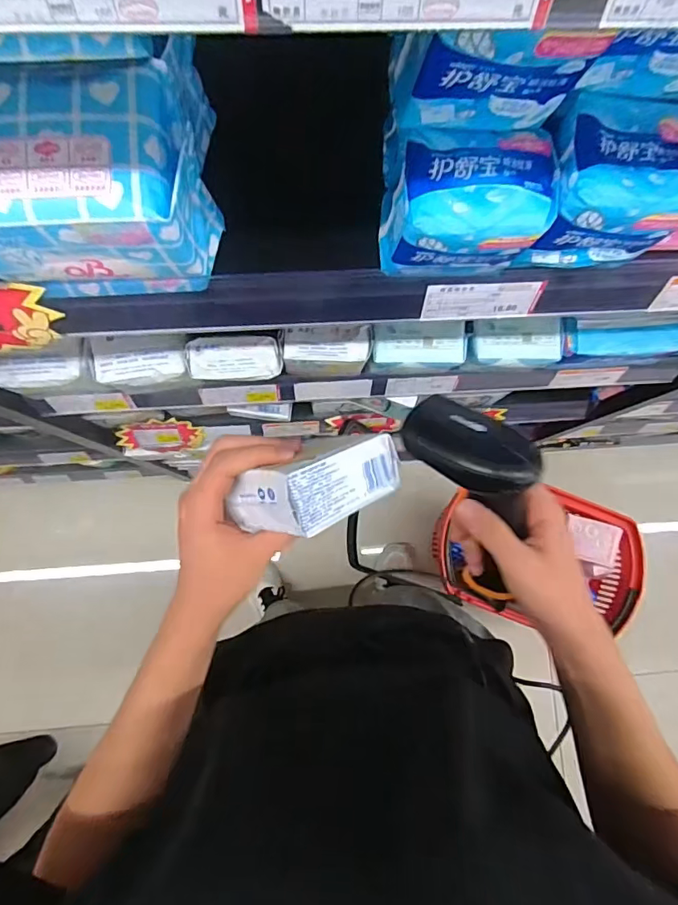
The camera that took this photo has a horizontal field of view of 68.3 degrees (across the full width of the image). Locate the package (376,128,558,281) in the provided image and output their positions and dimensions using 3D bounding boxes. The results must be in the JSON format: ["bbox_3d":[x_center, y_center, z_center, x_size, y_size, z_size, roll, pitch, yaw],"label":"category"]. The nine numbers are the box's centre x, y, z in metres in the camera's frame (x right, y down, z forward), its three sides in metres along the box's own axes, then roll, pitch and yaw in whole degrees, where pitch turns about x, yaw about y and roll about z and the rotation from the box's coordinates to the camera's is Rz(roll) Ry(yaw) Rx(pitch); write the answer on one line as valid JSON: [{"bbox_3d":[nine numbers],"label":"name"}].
[{"bbox_3d":[0.081,-0.161,0.341,0.106,0.088,0.061,-2,82,-4],"label":"package"}]

